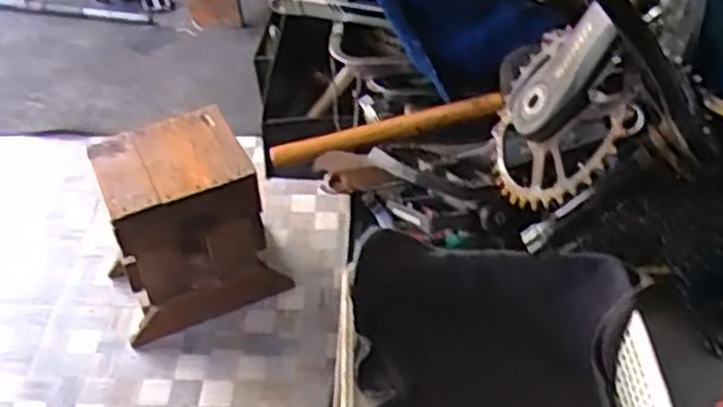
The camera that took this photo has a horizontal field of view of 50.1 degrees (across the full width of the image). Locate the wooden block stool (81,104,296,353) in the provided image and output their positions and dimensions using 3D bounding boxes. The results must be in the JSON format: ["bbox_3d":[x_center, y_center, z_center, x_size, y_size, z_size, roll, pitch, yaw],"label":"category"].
[{"bbox_3d":[-0.410,0.056,1.752,0.337,0.426,0.274,-26,49,-23],"label":"wooden block stool"}]

